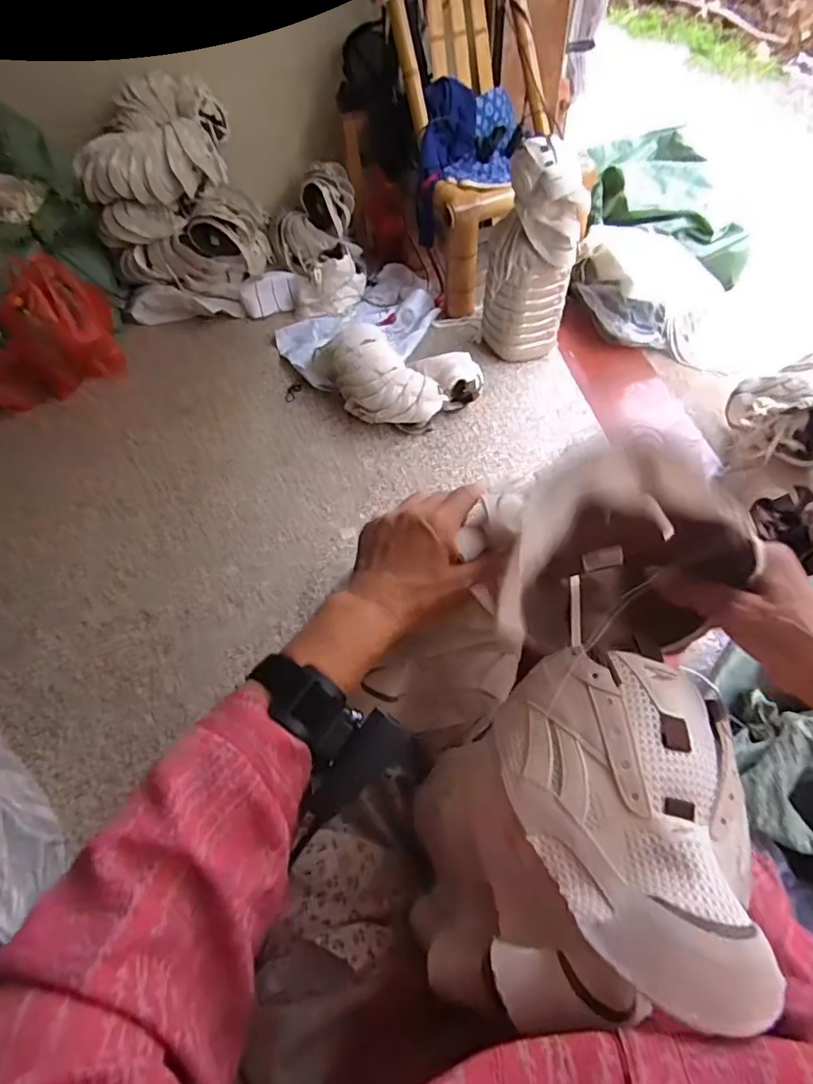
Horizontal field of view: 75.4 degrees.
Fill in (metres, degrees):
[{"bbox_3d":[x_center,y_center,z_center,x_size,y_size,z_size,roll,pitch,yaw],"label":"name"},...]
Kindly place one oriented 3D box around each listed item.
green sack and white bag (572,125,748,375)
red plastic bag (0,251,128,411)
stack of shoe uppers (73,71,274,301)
[{"bbox_3d":[0.775,-0.926,1.581,0.489,0.192,0.989,9,65,6],"label":"green sack and white bag"},{"bbox_3d":[-0.954,-0.527,1.349,0.403,0.265,0.180,-30,57,-19],"label":"red plastic bag"},{"bbox_3d":[-0.673,-1.035,1.563,0.404,0.420,0.409,1,53,4],"label":"stack of shoe uppers"}]

